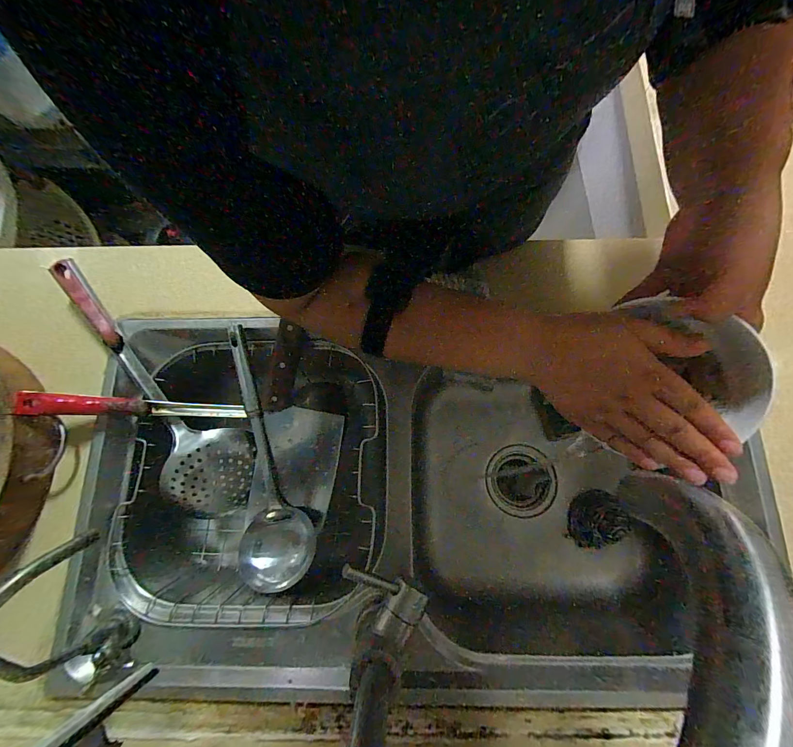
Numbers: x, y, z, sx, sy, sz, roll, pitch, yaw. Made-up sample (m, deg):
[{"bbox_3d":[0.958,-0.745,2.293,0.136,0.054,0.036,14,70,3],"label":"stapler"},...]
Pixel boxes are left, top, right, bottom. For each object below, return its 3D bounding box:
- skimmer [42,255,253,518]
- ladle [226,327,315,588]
[{"bbox_3d":[-0.292,0.020,0.443,0.106,0.035,0.355,-34,95,-6],"label":"skimmer"},{"bbox_3d":[-0.162,0.095,0.443,0.086,0.052,0.303,-8,90,0],"label":"ladle"}]

